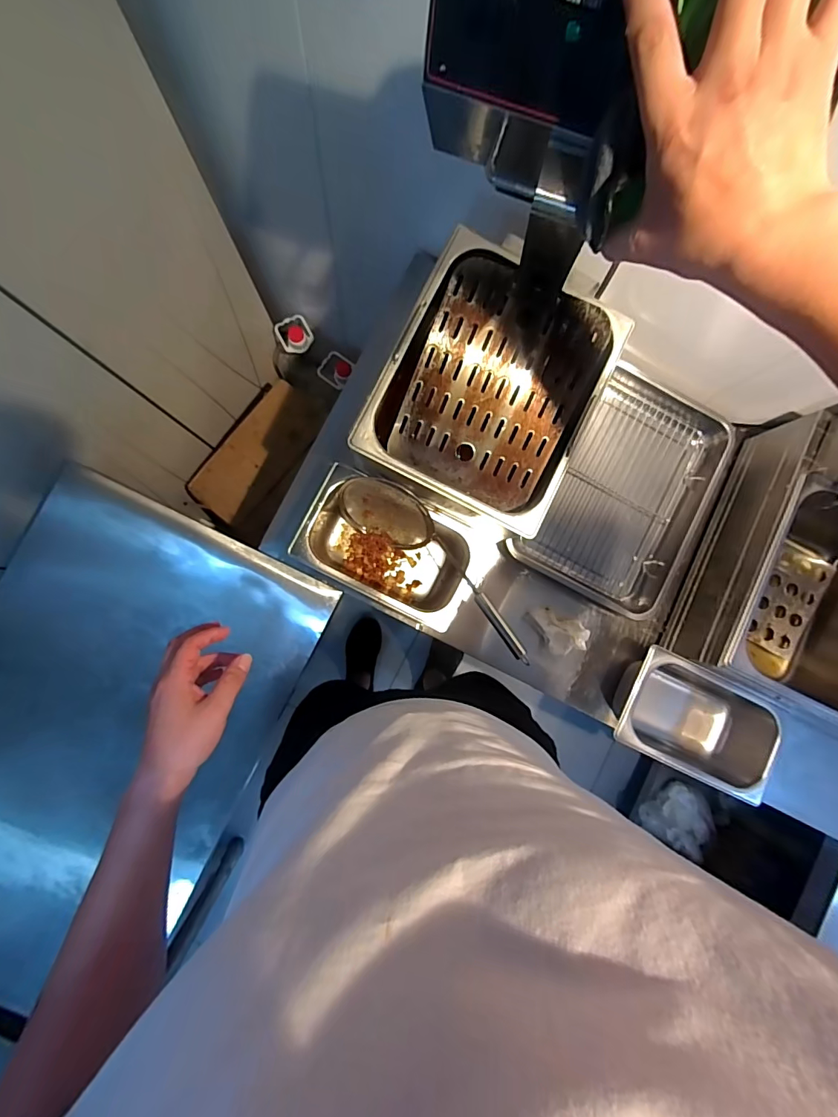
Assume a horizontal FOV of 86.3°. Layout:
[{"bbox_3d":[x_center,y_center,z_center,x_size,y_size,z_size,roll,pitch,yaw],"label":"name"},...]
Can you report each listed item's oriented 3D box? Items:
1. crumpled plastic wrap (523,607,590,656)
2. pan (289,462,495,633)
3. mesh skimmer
[{"bbox_3d":[0.237,0.126,0.773,0.115,0.042,0.069,27,86,-4],"label":"crumpled plastic wrap"},{"bbox_3d":[-0.049,-0.016,0.720,0.282,0.106,0.163,28,85,-4],"label":"pan"},{"bbox_3d":[0.029,0.009,0.673,0.366,0.119,0.086,42,85,15],"label":"mesh skimmer"}]

